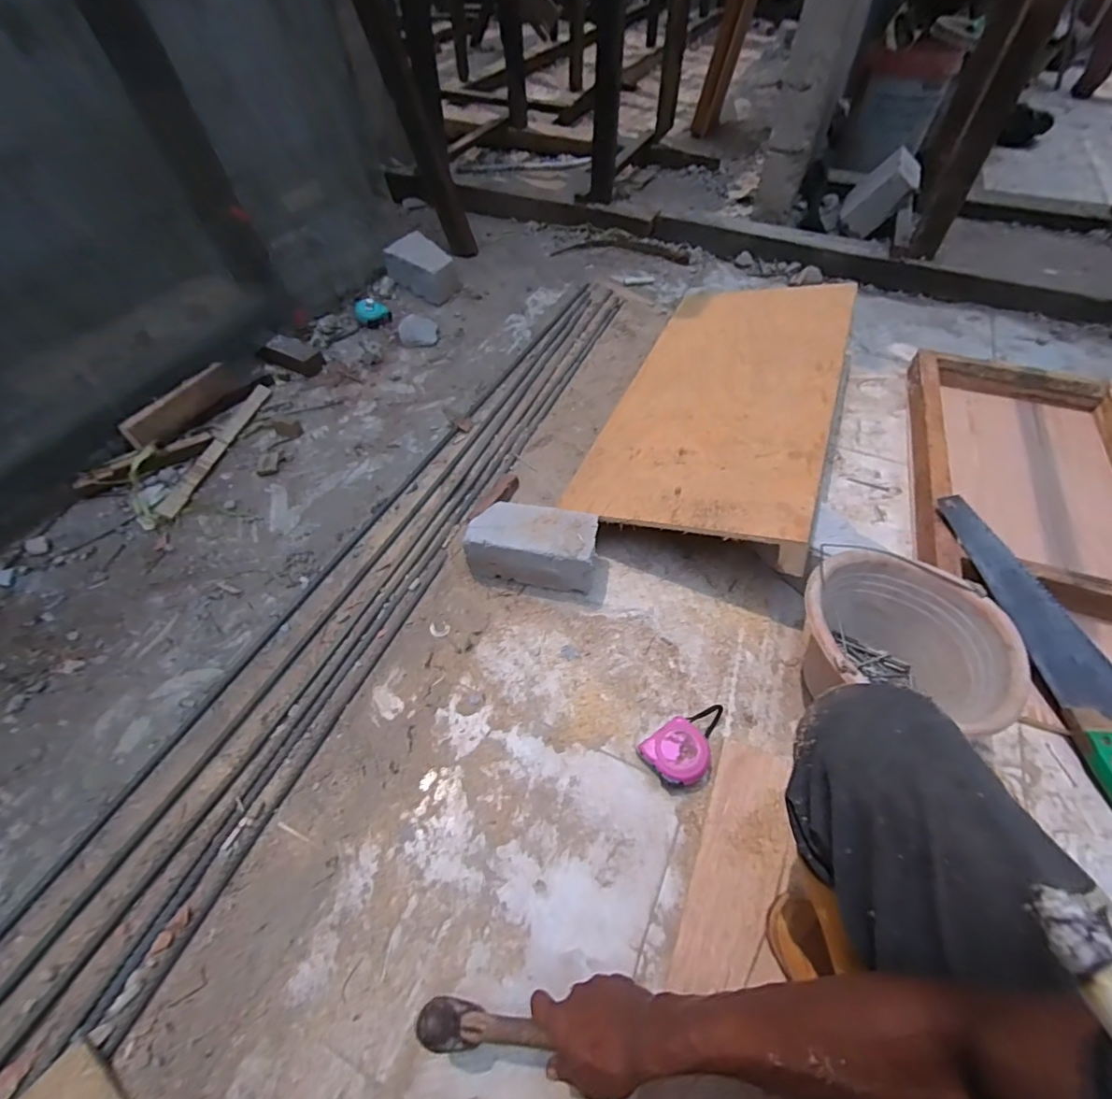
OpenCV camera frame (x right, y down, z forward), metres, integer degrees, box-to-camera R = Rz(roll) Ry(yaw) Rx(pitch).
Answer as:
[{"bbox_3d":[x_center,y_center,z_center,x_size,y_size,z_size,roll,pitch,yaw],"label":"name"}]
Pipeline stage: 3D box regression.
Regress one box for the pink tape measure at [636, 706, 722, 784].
[{"bbox_3d":[0.184,0.262,0.718,0.133,0.048,0.077,-34,59,-23],"label":"pink tape measure"}]

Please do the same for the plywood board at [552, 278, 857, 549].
[{"bbox_3d":[0.340,-0.331,1.058,0.412,0.019,0.816,9,50,28],"label":"plywood board"}]

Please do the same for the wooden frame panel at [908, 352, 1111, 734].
[{"bbox_3d":[0.868,-0.071,0.947,0.406,0.082,0.858,16,54,12],"label":"wooden frame panel"}]

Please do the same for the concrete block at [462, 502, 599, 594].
[{"bbox_3d":[-0.037,-0.003,0.887,0.209,0.107,0.106,11,53,9],"label":"concrete block"}]

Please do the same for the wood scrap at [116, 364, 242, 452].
[{"bbox_3d":[-0.798,-0.308,1.130,0.014,0.074,0.275,4,47,20],"label":"wood scrap"}]

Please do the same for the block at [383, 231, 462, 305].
[{"bbox_3d":[-0.378,-0.817,1.521,0.196,0.105,0.134,30,59,22],"label":"block"}]

